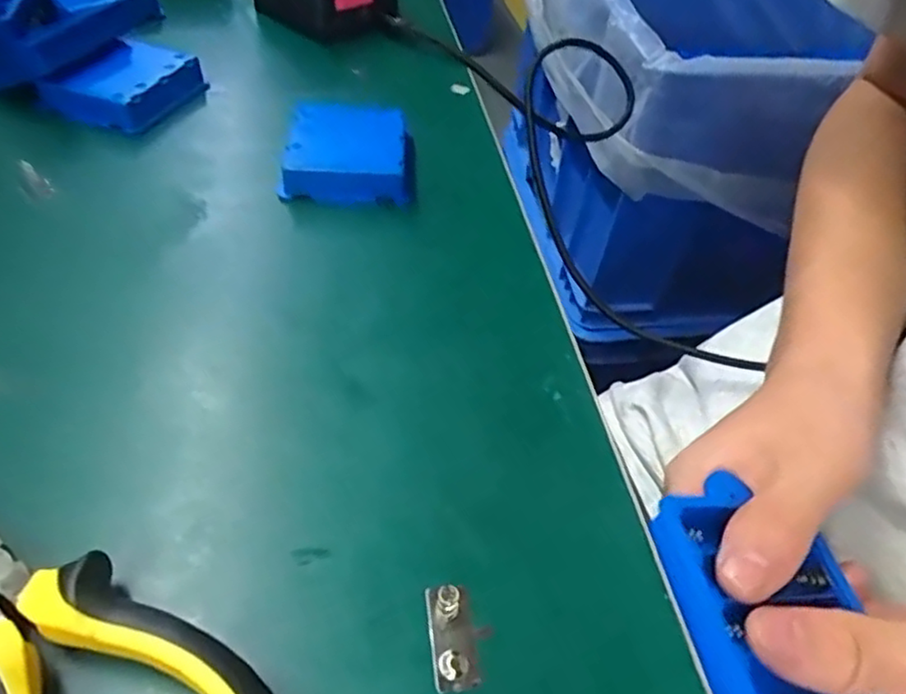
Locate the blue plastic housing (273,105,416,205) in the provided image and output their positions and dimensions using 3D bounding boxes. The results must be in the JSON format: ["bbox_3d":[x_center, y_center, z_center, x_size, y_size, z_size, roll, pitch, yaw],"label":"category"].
[{"bbox_3d":[-0.053,-0.099,0.338,0.063,0.022,0.068,2,48,-5],"label":"blue plastic housing"}]

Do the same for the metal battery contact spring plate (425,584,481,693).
[{"bbox_3d":[0.000,0.083,0.189,0.012,0.004,0.029,-3,48,-10],"label":"metal battery contact spring plate"}]

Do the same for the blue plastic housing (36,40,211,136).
[{"bbox_3d":[-0.184,-0.146,0.370,0.063,0.024,0.066,21,49,12],"label":"blue plastic housing"}]

